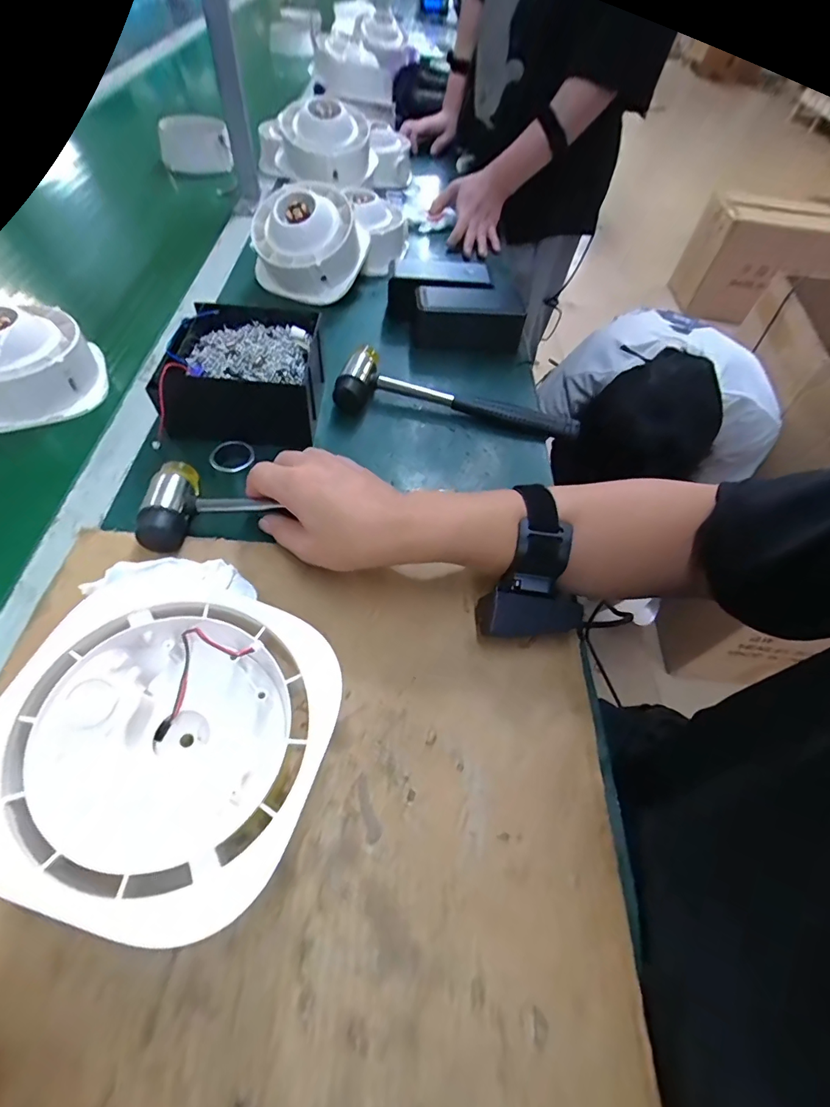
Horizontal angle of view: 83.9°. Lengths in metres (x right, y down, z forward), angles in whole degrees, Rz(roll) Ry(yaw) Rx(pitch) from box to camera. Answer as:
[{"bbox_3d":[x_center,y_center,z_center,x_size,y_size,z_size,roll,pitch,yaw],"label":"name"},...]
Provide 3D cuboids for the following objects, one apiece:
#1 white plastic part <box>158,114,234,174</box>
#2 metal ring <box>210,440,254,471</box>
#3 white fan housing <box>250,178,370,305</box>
[{"bbox_3d":[-0.391,-0.726,0.821,0.136,0.079,0.011,4,25,8],"label":"white plastic part"},{"bbox_3d":[-0.165,-0.088,0.417,0.038,0.005,0.033,-14,68,-18],"label":"metal ring"},{"bbox_3d":[-0.139,-0.404,0.601,0.135,0.091,0.122,26,57,11],"label":"white fan housing"}]

